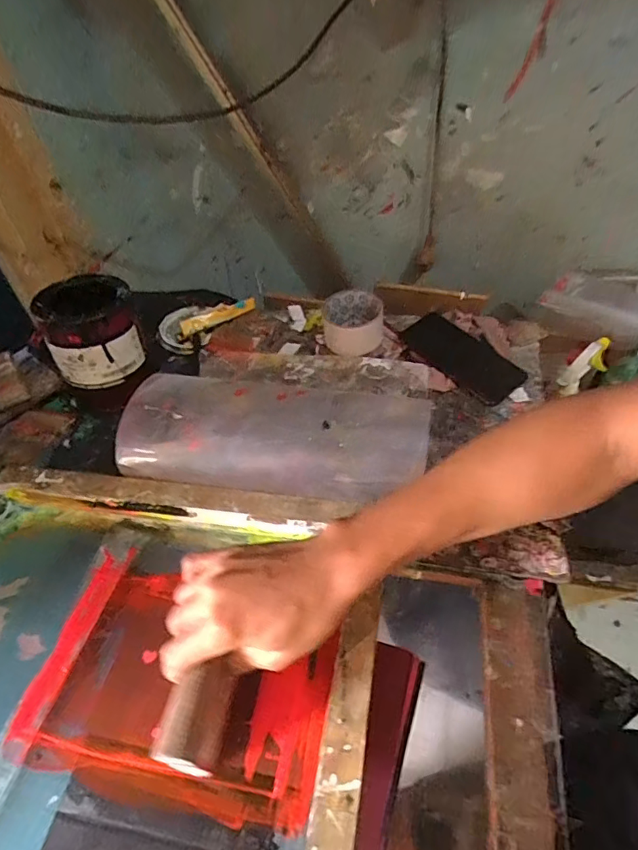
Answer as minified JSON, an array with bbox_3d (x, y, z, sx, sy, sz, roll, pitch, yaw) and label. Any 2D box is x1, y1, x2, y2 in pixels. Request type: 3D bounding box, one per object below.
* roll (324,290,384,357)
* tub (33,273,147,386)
[{"bbox_3d":[0.047,-0.141,0.669,0.079,0.053,0.079,-3,47,3],"label":"roll"},{"bbox_3d":[-0.277,-0.118,0.600,0.108,0.111,0.086,-27,51,-18],"label":"tub"}]

